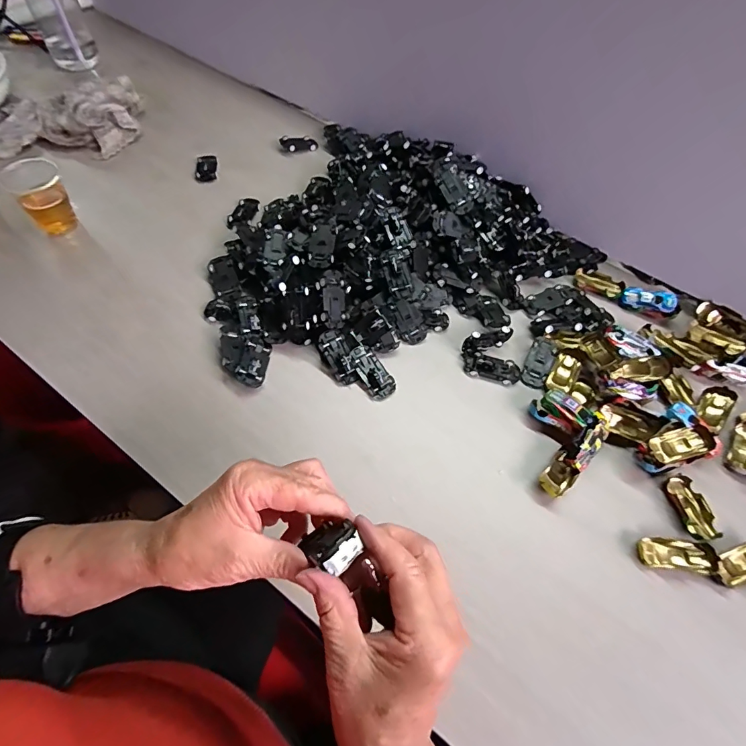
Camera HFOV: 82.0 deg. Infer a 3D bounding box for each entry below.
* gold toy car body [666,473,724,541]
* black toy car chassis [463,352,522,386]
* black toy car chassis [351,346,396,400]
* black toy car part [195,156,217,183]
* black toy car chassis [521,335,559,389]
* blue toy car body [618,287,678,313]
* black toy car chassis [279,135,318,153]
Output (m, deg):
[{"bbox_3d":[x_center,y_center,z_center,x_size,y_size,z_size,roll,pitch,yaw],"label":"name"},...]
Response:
[{"bbox_3d":[0.318,0.134,0.428,0.032,0.018,0.063,-6,59,-7],"label":"gold toy car body"},{"bbox_3d":[0.140,-0.006,0.505,0.067,0.012,0.030,13,58,4],"label":"black toy car chassis"},{"bbox_3d":[-0.001,-0.001,0.487,0.031,0.014,0.064,-31,79,-17],"label":"black toy car chassis"},{"bbox_3d":[-0.261,-0.321,0.672,0.031,0.008,0.053,-3,58,-6],"label":"black toy car part"},{"bbox_3d":[0.200,-0.014,0.510,0.029,0.011,0.071,26,60,12],"label":"black toy car chassis"},{"bbox_3d":[0.361,-0.094,0.564,0.062,0.022,0.032,13,58,4],"label":"blue toy car body"},{"bbox_3d":[-0.124,-0.384,0.719,0.061,0.012,0.033,-10,61,-22],"label":"black toy car chassis"}]

